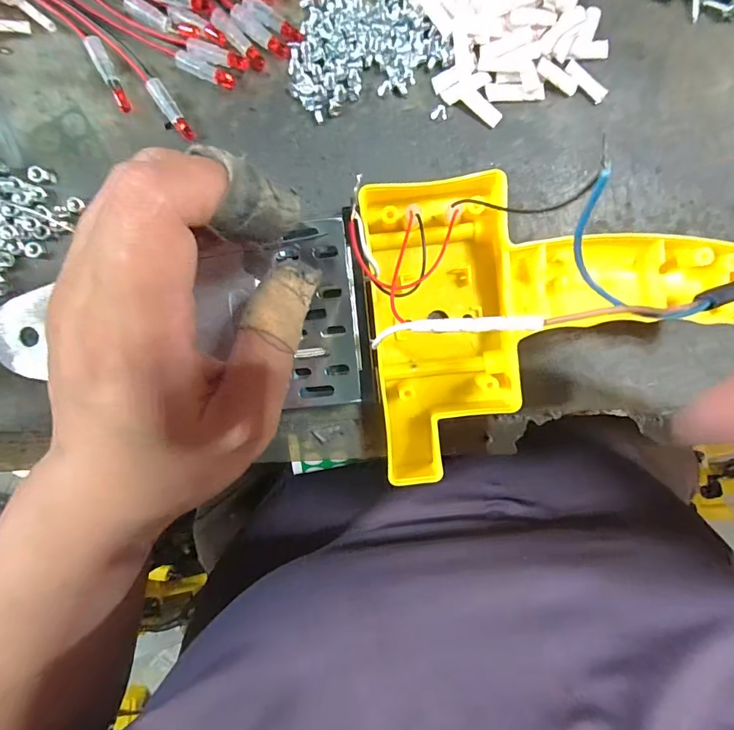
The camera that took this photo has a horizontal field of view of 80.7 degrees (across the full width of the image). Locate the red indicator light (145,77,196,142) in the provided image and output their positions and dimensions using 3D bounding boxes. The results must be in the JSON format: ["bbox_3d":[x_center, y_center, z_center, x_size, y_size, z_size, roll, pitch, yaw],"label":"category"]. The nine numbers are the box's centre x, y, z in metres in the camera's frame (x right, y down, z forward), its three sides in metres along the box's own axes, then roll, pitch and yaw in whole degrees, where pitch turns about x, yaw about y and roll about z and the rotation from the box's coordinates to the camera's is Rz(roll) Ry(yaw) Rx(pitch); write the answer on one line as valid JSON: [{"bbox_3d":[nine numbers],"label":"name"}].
[{"bbox_3d":[-0.085,-0.111,0.187,0.007,0.005,0.027,-35,97,2],"label":"red indicator light"}]

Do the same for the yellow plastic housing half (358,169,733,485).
[{"bbox_3d":[0.077,-0.020,0.188,0.145,0.040,0.121,-7,97,-2],"label":"yellow plastic housing half"}]

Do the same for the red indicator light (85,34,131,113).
[{"bbox_3d":[-0.110,-0.125,0.184,0.007,0.004,0.032,-25,98,1],"label":"red indicator light"}]

